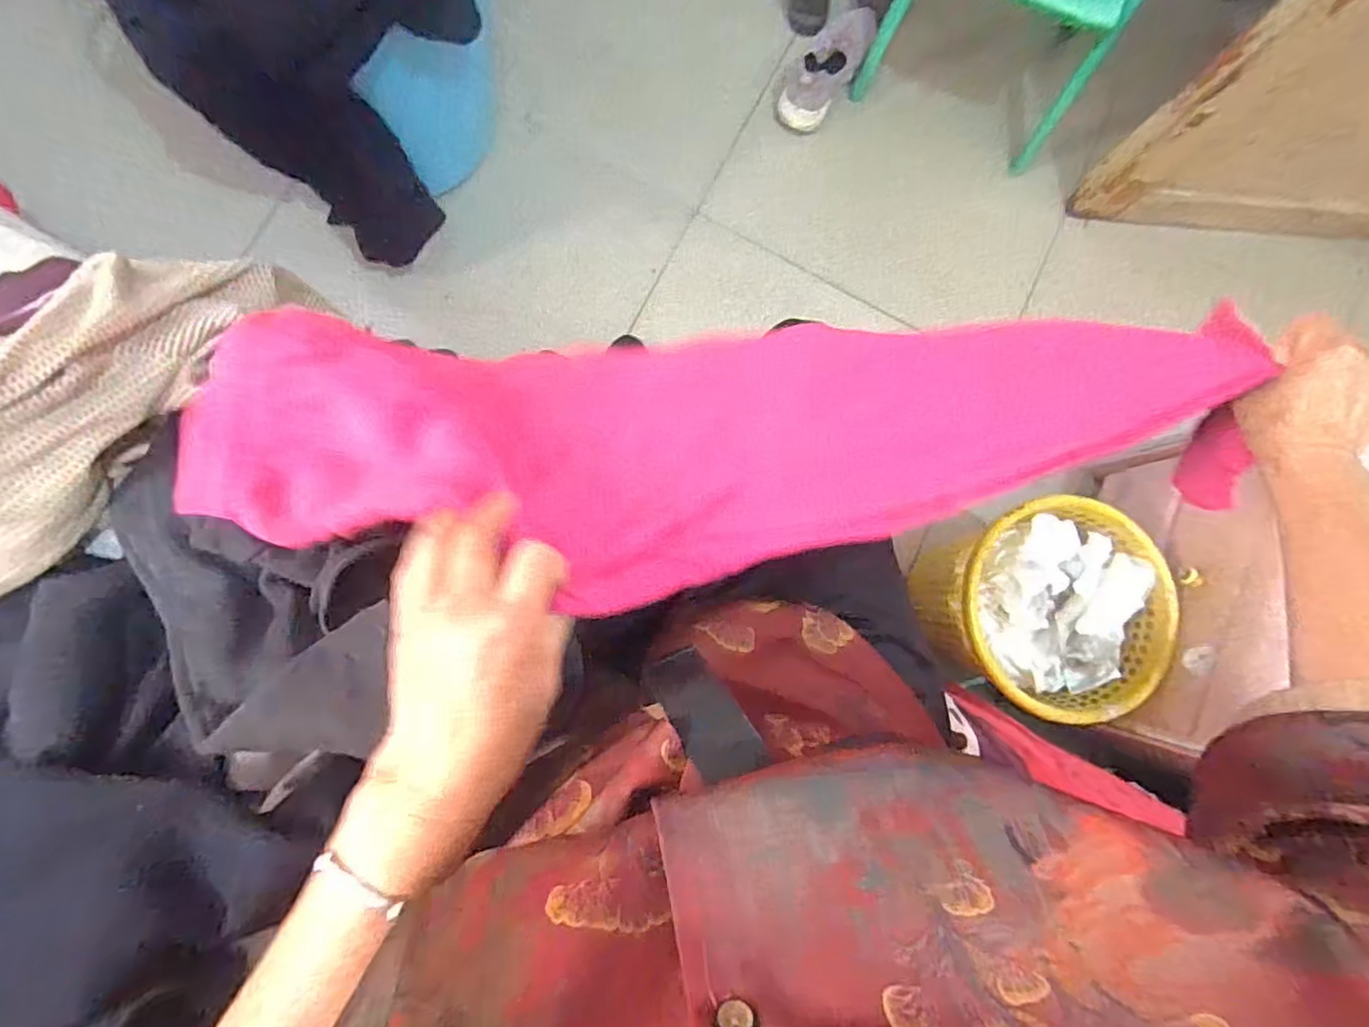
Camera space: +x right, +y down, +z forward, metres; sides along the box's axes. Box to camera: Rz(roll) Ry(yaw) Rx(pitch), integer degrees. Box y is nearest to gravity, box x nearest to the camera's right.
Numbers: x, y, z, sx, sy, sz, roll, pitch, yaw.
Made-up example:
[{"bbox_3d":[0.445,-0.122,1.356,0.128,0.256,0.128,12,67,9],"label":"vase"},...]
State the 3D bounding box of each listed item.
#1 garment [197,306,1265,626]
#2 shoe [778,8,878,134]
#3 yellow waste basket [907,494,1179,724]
[{"bbox_3d":[0.087,-0.051,0.450,0.770,0.145,0.206,-2,83,-9],"label":"garment"},{"bbox_3d":[0.247,-0.762,1.047,0.082,0.087,0.218,36,82,1],"label":"shoe"},{"bbox_3d":[0.461,0.116,0.856,0.278,0.223,0.252,12,82,-2],"label":"yellow waste basket"}]

